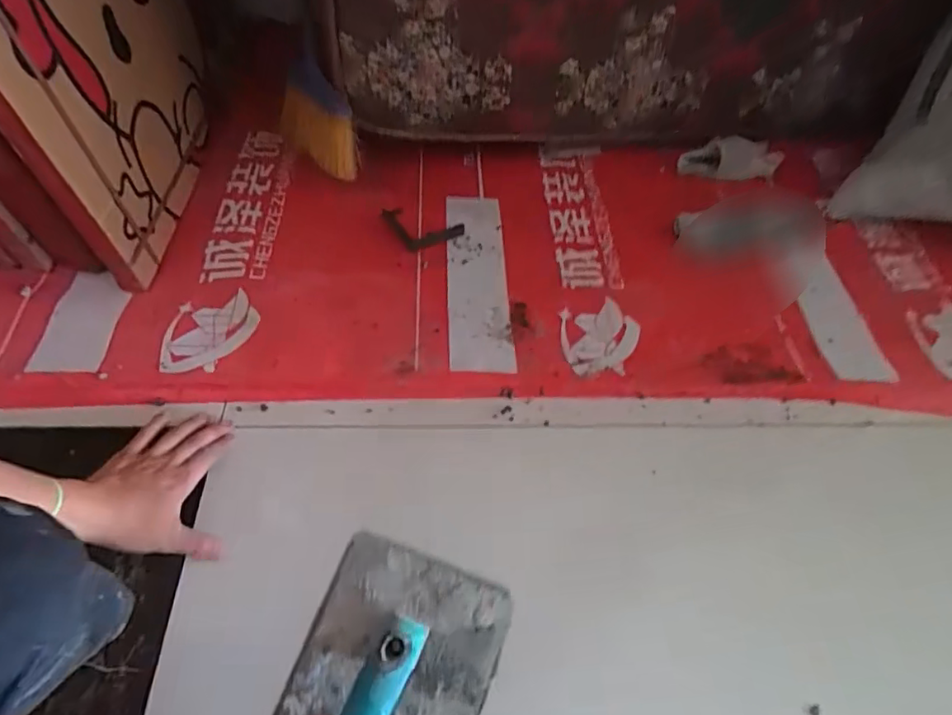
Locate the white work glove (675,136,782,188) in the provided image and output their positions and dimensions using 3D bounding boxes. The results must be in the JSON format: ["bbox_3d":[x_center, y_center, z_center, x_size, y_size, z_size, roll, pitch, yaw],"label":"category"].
[{"bbox_3d":[0.404,-0.314,0.892,0.158,0.027,0.076,10,55,3],"label":"white work glove"}]

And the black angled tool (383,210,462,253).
[{"bbox_3d":[-0.086,-0.188,0.821,0.128,0.018,0.057,24,56,13],"label":"black angled tool"}]

